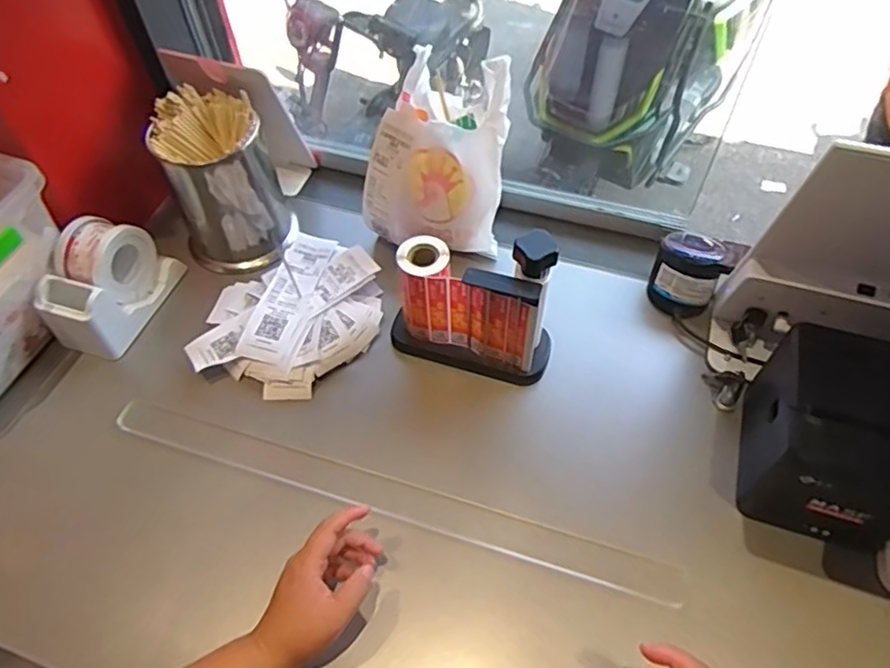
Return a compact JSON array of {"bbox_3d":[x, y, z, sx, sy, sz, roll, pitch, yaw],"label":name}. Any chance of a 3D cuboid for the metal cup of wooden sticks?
[{"bbox_3d":[-0.275,-0.188,0.771,0.124,0.197,0.118,-1,54,1],"label":"metal cup of wooden sticks"}]

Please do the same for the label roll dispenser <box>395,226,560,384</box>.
[{"bbox_3d":[0.027,-0.036,0.660,0.185,0.178,0.065,15,56,12],"label":"label roll dispenser"}]

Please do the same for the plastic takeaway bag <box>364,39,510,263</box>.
[{"bbox_3d":[-0.013,-0.215,0.741,0.171,0.194,0.126,7,55,6],"label":"plastic takeaway bag"}]

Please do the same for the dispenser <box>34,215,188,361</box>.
[{"bbox_3d":[-0.400,-0.065,0.725,0.082,0.103,0.145,18,57,14],"label":"dispenser"}]

